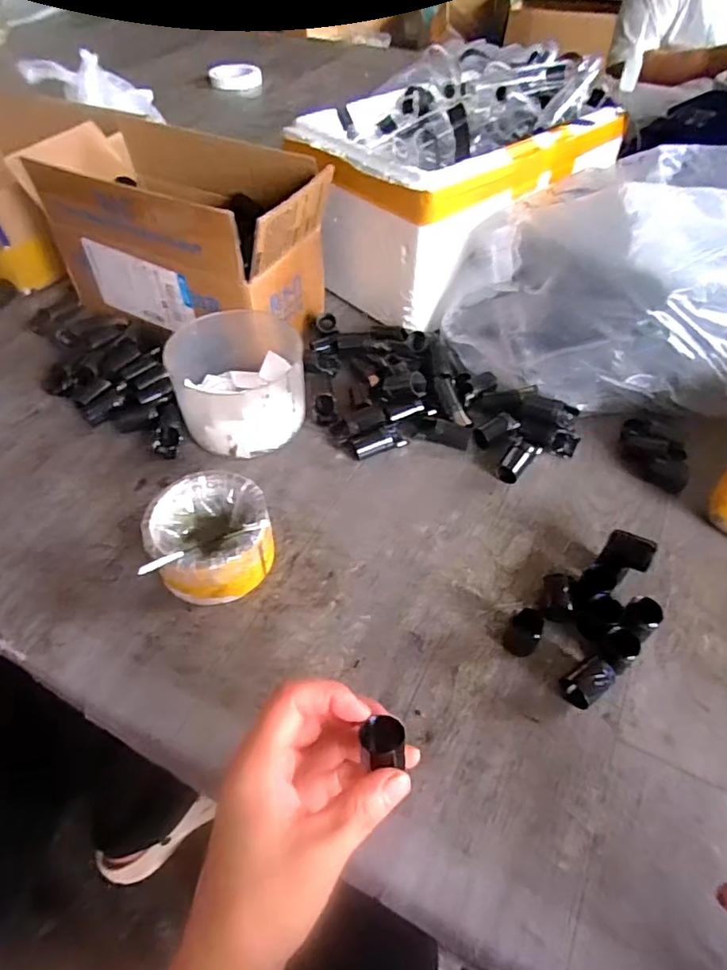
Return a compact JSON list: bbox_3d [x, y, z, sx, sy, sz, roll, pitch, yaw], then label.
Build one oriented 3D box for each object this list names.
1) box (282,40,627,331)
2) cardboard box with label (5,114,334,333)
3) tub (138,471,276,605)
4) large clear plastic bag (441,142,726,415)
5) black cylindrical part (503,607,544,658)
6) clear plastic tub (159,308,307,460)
[{"bbox_3d":[0.098,-0.354,0.653,0.322,0.171,0.227,-34,58,-25],"label":"box"},{"bbox_3d":[-0.171,-0.245,0.571,0.256,0.147,0.140,25,54,19],"label":"cardboard box with label"},{"bbox_3d":[-0.111,0.036,0.416,0.084,0.057,0.086,0,50,0],"label":"tub"},{"bbox_3d":[0.286,-0.205,0.540,0.349,0.174,0.263,-27,55,-21],"label":"large clear plastic bag"},{"bbox_3d":[0.108,0.100,0.380,0.020,0.033,0.020,0,50,0],"label":"black cylindrical part"},{"bbox_3d":[-0.113,-0.096,0.513,0.111,0.072,0.125,-14,52,-12],"label":"clear plastic tub"}]

